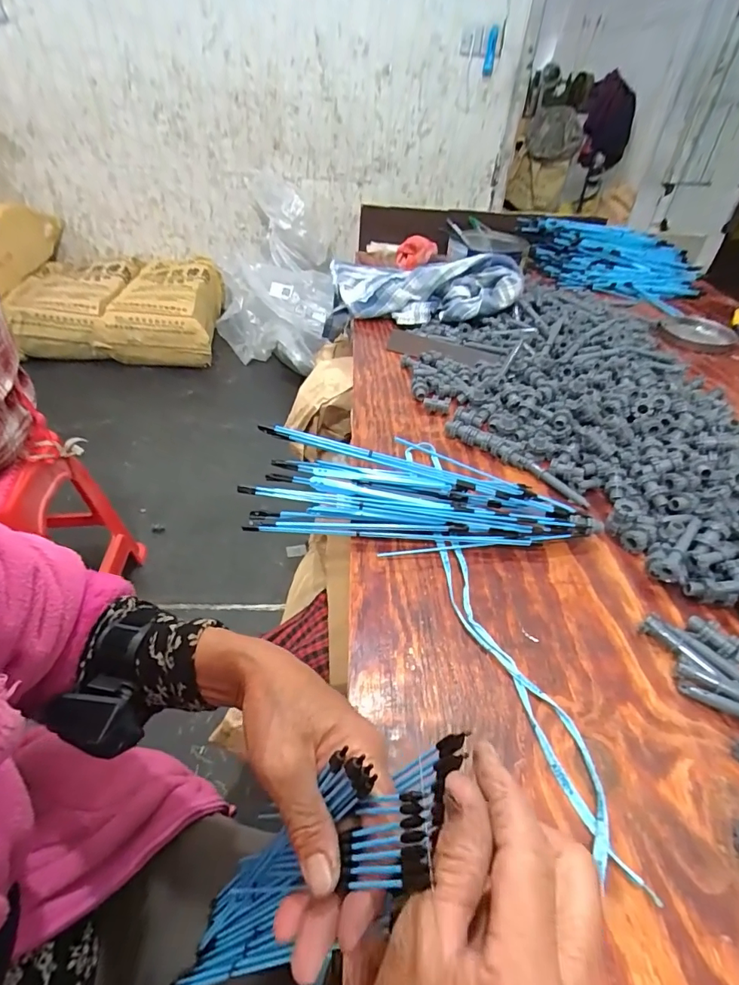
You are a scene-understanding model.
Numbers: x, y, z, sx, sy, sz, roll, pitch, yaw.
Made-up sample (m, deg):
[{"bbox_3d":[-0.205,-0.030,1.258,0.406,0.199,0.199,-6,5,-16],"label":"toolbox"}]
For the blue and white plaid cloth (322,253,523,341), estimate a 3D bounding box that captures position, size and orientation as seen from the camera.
[{"bbox_3d":[0.086,-0.386,0.899,0.393,0.105,0.168,6,41,22],"label":"blue and white plaid cloth"}]

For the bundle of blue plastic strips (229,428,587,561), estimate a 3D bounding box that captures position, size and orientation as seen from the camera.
[{"bbox_3d":[0.045,0.008,0.470,0.349,0.076,0.083,5,42,2],"label":"bundle of blue plastic strips"}]

